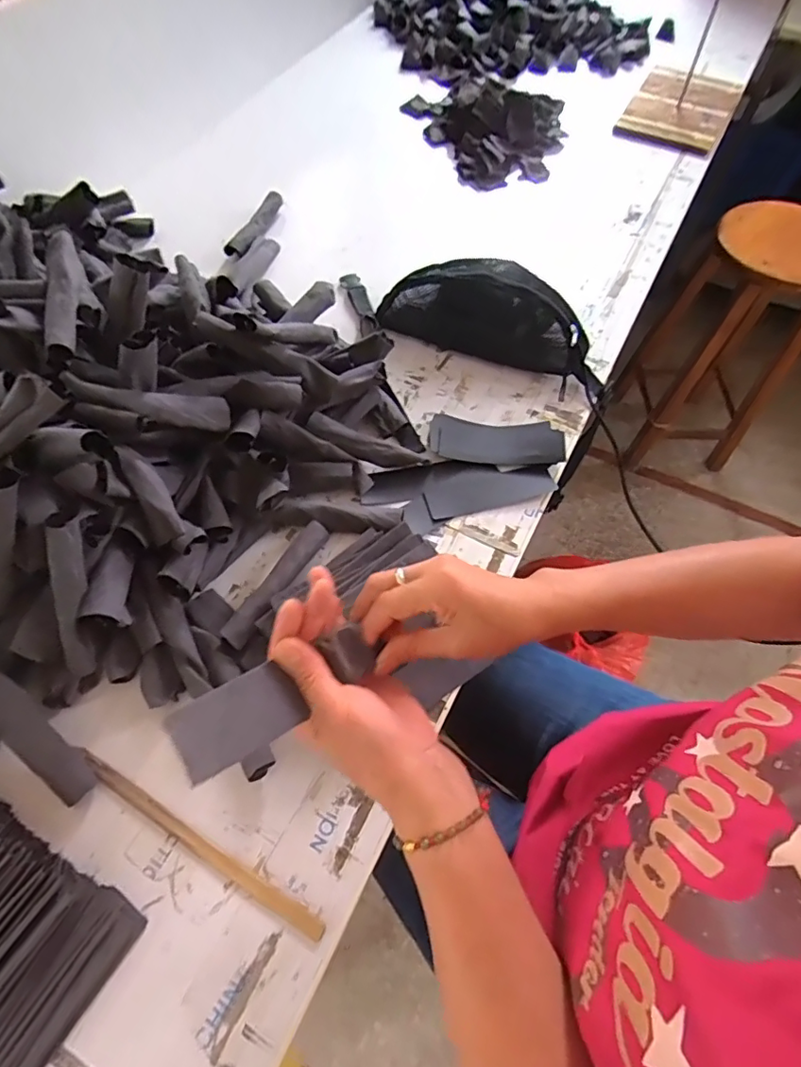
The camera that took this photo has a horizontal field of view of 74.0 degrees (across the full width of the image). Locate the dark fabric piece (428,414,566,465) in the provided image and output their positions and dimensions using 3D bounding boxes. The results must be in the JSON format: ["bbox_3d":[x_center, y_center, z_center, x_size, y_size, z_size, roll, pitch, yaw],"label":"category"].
[{"bbox_3d":[0.116,-0.112,0.647,0.158,0.021,0.066,7,62,4],"label":"dark fabric piece"}]

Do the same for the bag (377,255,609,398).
[{"bbox_3d":[0.130,-0.299,0.711,0.311,0.090,0.111,23,64,12],"label":"bag"}]

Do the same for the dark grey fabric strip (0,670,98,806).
[{"bbox_3d":[-0.324,0.169,0.461,0.033,0.013,0.147,-43,95,-27],"label":"dark grey fabric strip"}]

